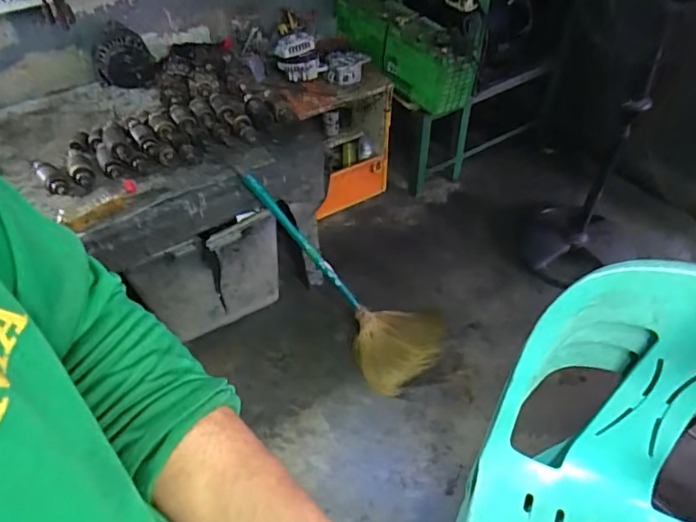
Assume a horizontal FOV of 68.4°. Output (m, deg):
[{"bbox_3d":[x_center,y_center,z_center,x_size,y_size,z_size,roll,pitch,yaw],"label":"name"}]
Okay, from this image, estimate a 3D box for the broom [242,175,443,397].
[{"bbox_3d":[-0.026,0.051,1.455,0.131,0.760,0.338,-20,31,43],"label":"broom"}]

